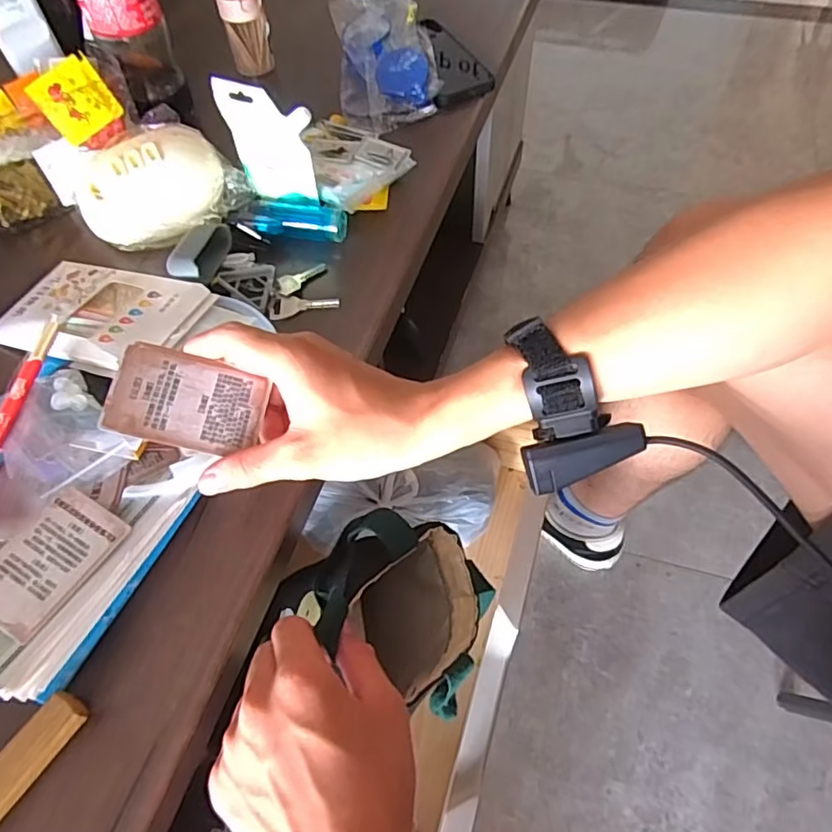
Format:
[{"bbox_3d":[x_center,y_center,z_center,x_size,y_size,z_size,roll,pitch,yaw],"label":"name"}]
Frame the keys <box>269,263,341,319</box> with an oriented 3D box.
[{"bbox_3d":[-0.101,-0.106,0.515,0.059,0.011,0.050,-20,60,-10],"label":"keys"}]

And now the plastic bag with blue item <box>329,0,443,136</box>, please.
[{"bbox_3d":[-0.037,-0.416,0.675,0.106,0.062,0.222,-7,59,-3],"label":"plastic bag with blue item"}]

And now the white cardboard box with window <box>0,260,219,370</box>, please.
[{"bbox_3d":[-0.257,-0.083,0.479,0.170,0.012,0.097,12,54,19],"label":"white cardboard box with window"}]

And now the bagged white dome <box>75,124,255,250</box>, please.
[{"bbox_3d":[-0.236,-0.218,0.545,0.144,0.050,0.119,-20,60,-10],"label":"bagged white dome"}]

